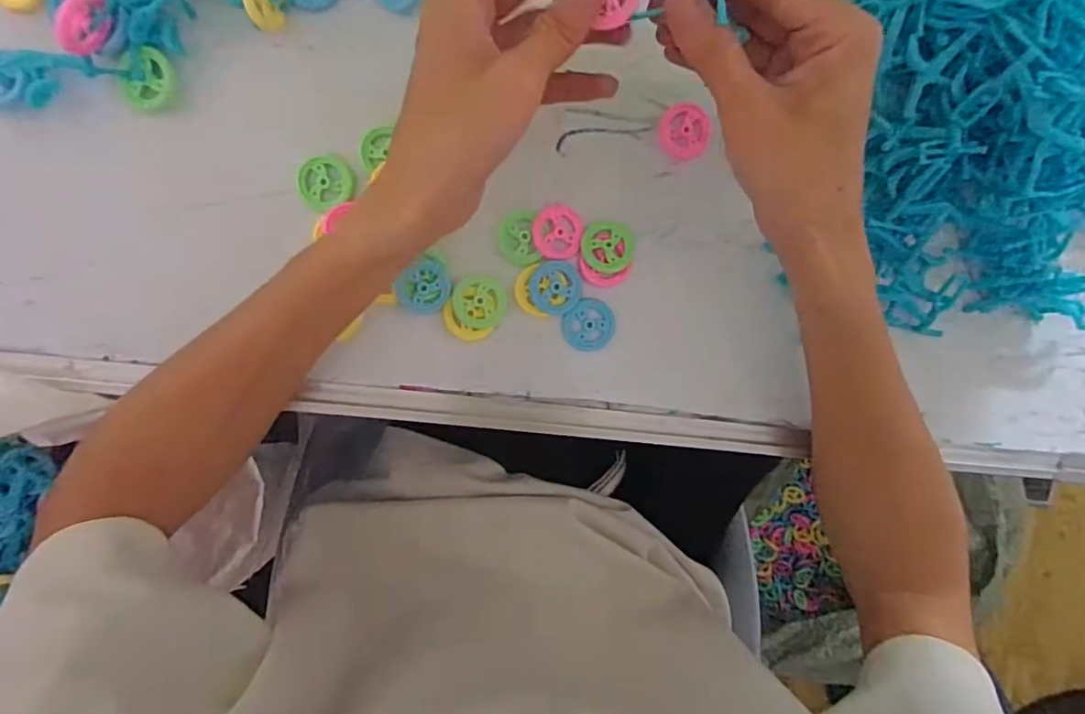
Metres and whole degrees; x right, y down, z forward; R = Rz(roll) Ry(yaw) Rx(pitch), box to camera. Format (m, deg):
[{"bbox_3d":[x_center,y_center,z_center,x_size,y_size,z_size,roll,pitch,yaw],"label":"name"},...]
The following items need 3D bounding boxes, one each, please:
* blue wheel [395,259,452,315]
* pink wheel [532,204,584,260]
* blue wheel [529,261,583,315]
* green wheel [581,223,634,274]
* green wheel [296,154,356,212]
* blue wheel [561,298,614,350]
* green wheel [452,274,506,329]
[{"bbox_3d":[-0.064,-0.038,0.313,0.028,0.008,0.028,0,97,-4],"label":"blue wheel"},{"bbox_3d":[0.009,-0.069,0.320,0.028,0.004,0.030,0,97,-4],"label":"pink wheel"},{"bbox_3d":[0.007,-0.039,0.324,0.028,0.004,0.029,0,97,-4],"label":"blue wheel"},{"bbox_3d":[0.037,-0.061,0.323,0.030,0.004,0.027,4,96,-4],"label":"green wheel"},{"bbox_3d":[-0.115,-0.093,0.307,0.029,0.005,0.028,0,97,-4],"label":"green wheel"},{"bbox_3d":[0.028,-0.018,0.333,0.031,0.005,0.029,0,97,-4],"label":"blue wheel"},{"bbox_3d":[-0.035,-0.031,0.320,0.029,0.004,0.029,0,97,-4],"label":"green wheel"}]

